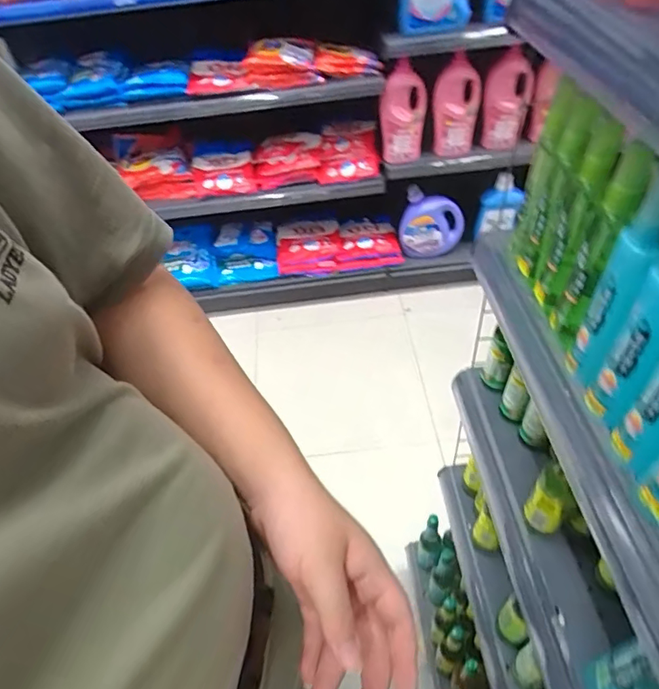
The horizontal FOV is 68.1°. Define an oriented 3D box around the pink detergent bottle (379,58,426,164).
[{"bbox_3d":[0.226,-0.711,1.521,0.135,0.306,0.070,-2,47,5],"label":"pink detergent bottle"}]

